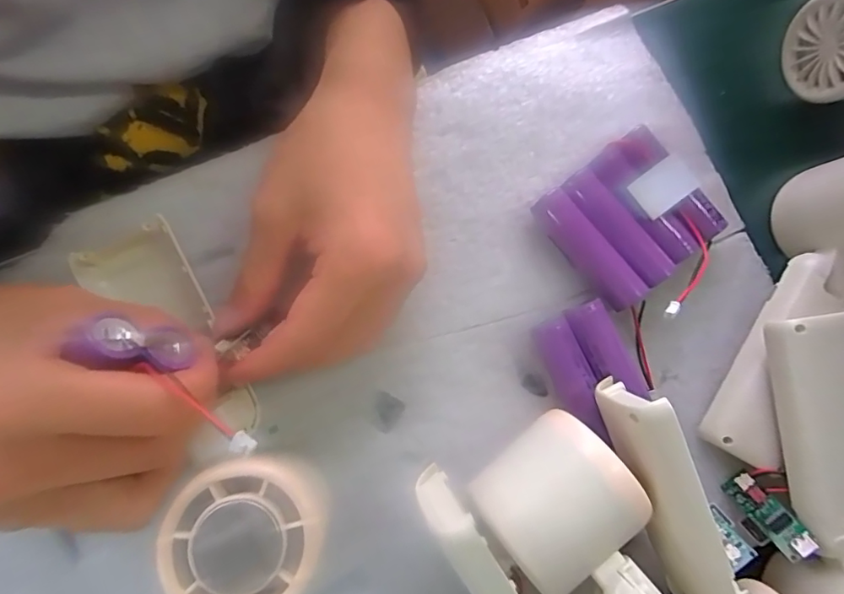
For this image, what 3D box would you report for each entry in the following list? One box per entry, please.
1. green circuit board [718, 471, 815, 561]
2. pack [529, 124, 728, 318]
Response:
[{"bbox_3d":[0.157,0.099,0.226,0.015,0.004,0.038,-49,51,19],"label":"green circuit board"},{"bbox_3d":[0.104,-0.034,0.240,0.067,0.015,0.077,-34,85,-10],"label":"pack"}]

